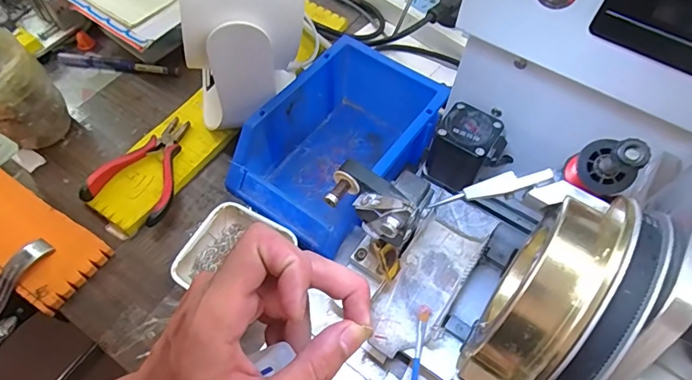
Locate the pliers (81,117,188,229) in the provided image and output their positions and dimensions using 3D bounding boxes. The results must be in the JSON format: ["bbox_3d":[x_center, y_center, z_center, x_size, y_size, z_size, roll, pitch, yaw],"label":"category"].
[{"bbox_3d":[-0.185,-0.025,0.425,0.076,0.015,0.111,19,59,9],"label":"pliers"}]

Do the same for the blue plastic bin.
[{"bbox_3d":[-0.003,-0.043,0.409,0.117,0.078,0.189,34,63,19],"label":"blue plastic bin"}]

